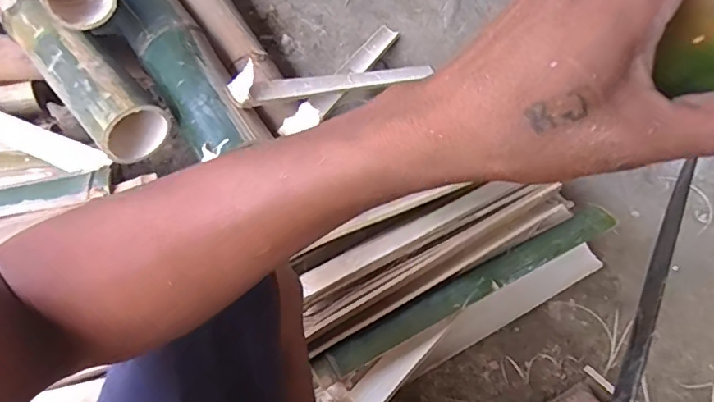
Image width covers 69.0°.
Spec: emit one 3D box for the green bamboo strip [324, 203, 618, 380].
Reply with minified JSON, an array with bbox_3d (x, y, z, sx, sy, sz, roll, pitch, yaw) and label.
[{"bbox_3d":[0.166,0.110,0.698,0.445,0.022,0.046,-25,60,-18],"label":"green bamboo strip"}]

